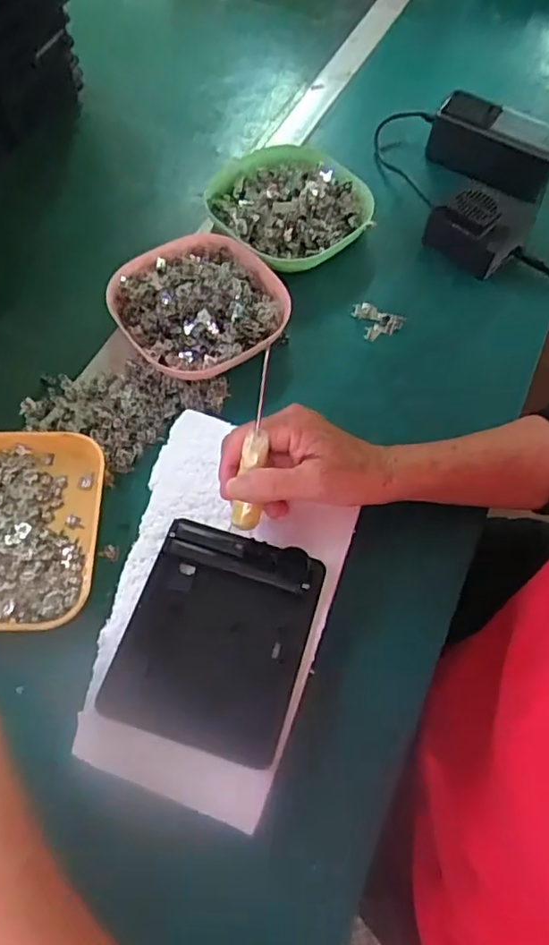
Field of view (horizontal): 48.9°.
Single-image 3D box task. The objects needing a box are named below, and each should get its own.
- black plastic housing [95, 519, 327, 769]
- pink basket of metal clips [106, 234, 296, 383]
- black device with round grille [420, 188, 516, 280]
[{"bbox_3d":[-0.036,0.102,0.385,0.109,0.019,0.132,17,61,6],"label":"black plastic housing"},{"bbox_3d":[-0.062,-0.145,0.516,0.138,0.039,0.137,-38,69,-21],"label":"pink basket of metal clips"},{"bbox_3d":[0.189,-0.229,0.581,0.078,0.052,0.053,37,65,16],"label":"black device with round grille"}]

